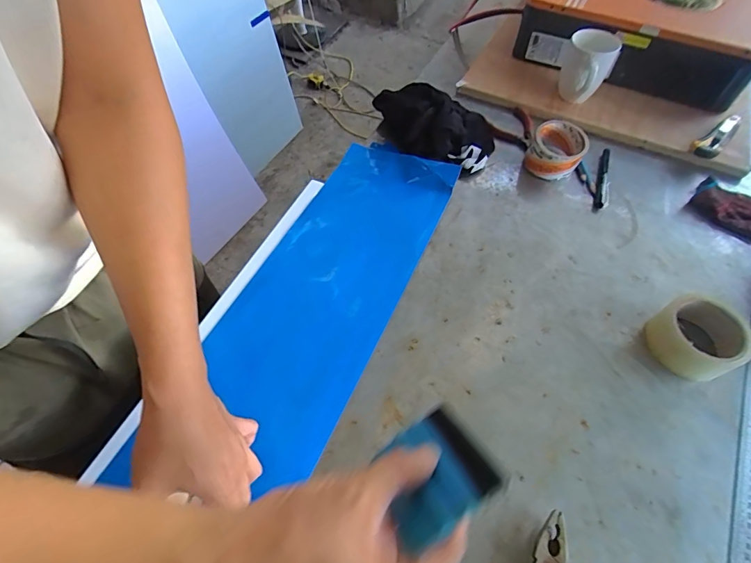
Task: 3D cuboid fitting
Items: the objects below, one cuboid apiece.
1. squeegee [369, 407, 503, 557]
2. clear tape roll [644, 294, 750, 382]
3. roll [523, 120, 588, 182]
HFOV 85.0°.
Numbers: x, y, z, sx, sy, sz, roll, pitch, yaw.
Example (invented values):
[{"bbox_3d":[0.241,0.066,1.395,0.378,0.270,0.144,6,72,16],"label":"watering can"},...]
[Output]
[{"bbox_3d":[0.034,0.123,0.269,0.065,0.007,0.090,-35,18,-5],"label":"squeegee"},{"bbox_3d":[0.400,0.066,0.507,0.090,0.052,0.092,-30,61,-19],"label":"clear tape roll"},{"bbox_3d":[0.301,-0.216,0.687,0.084,0.070,0.086,0,56,0],"label":"roll"}]

